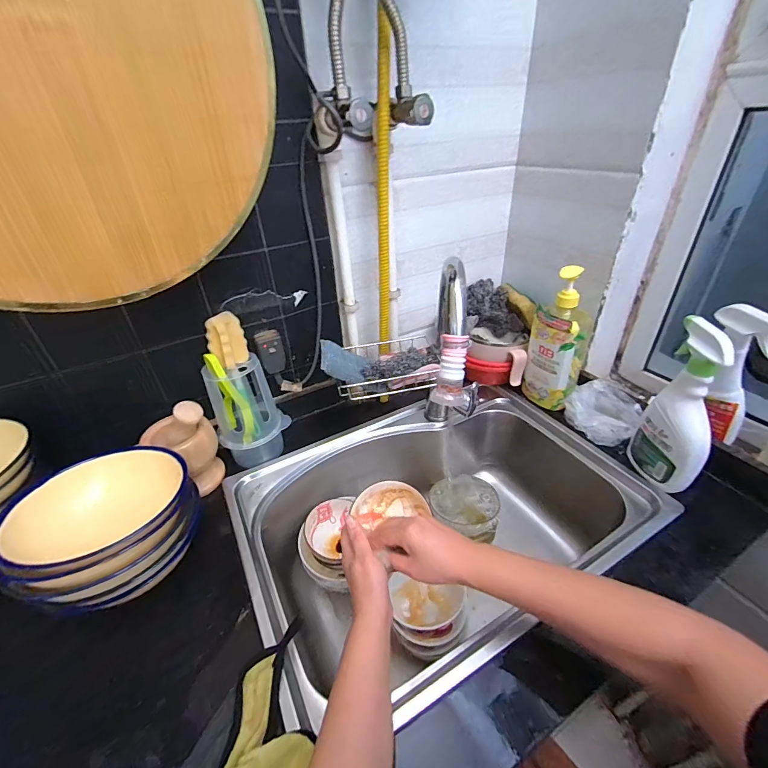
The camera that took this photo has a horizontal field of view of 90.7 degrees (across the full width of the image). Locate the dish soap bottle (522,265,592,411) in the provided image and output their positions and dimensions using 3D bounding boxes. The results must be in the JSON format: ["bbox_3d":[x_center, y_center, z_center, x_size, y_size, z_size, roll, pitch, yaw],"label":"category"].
[{"bbox_3d":[0.327,-0.085,0.705,0.095,0.259,0.089,16,39,25],"label":"dish soap bottle"}]

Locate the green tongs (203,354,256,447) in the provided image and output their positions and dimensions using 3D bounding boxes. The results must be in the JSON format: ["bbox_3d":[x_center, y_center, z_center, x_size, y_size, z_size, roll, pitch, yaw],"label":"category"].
[{"bbox_3d":[-0.241,0.025,0.608,0.037,0.158,0.034,-25,40,-27],"label":"green tongs"}]

